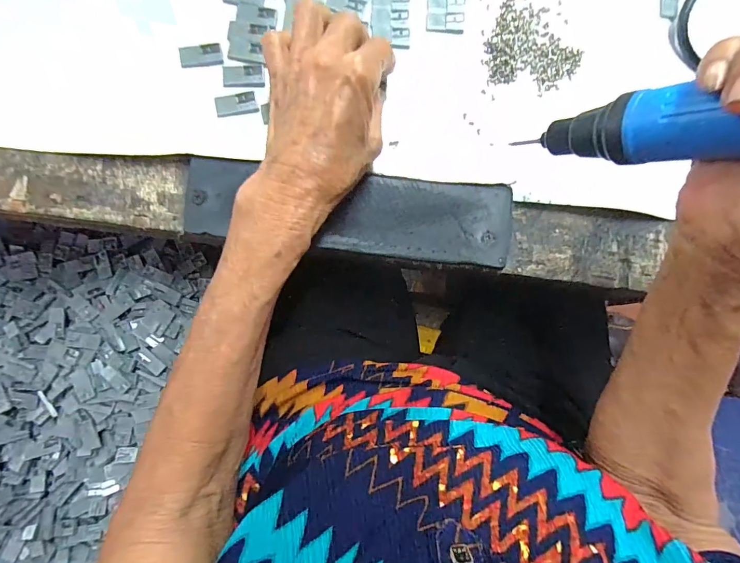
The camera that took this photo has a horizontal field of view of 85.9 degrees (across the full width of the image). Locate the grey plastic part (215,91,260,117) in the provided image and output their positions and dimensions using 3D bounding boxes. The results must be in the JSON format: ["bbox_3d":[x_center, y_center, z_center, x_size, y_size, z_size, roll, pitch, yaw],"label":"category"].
[{"bbox_3d":[-0.090,-0.119,0.266,0.027,0.004,0.014,-13,87,-6],"label":"grey plastic part"}]

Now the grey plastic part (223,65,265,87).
[{"bbox_3d":[-0.086,-0.140,0.269,0.027,0.004,0.016,-3,86,-6],"label":"grey plastic part"}]

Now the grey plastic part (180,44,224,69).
[{"bbox_3d":[-0.114,-0.153,0.267,0.027,0.004,0.013,-10,86,-6],"label":"grey plastic part"}]

